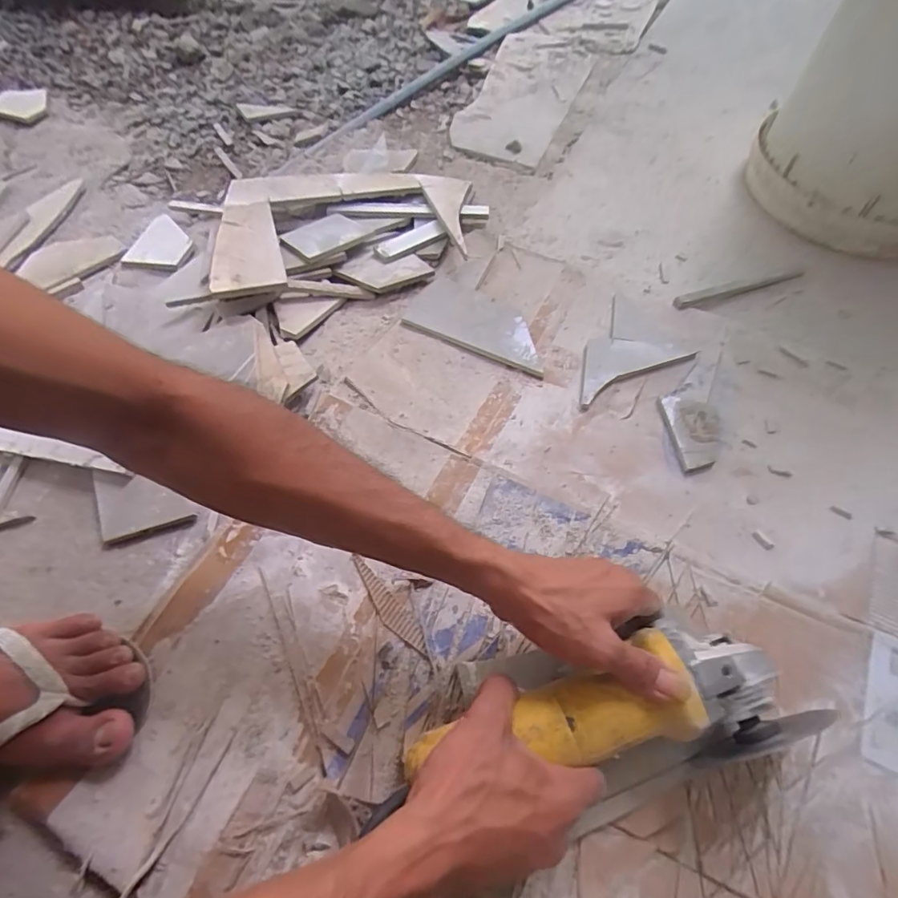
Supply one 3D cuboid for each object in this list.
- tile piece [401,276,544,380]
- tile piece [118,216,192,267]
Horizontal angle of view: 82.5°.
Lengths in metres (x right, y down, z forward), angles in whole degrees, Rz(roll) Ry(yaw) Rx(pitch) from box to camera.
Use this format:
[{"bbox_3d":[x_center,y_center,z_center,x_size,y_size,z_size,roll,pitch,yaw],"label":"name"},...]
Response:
[{"bbox_3d":[0.036,-0.156,0.637,0.194,0.014,0.094,26,63,15],"label":"tile piece"},{"bbox_3d":[-0.405,-0.296,0.729,0.078,0.010,0.100,13,59,5],"label":"tile piece"}]

